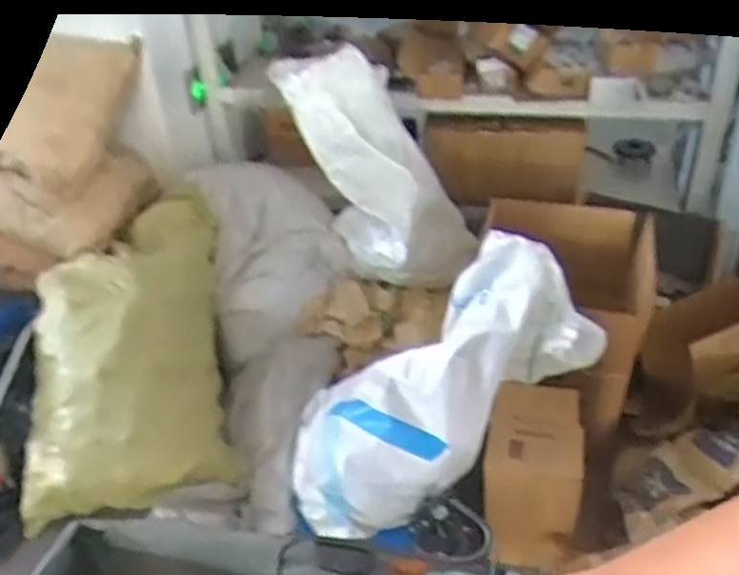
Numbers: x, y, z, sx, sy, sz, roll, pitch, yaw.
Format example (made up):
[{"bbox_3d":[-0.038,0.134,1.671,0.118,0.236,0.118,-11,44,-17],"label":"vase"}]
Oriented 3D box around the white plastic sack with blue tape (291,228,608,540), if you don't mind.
[{"bbox_3d":[0.118,0.190,1.440,0.677,0.280,0.290,-45,37,13],"label":"white plastic sack with blue tape"}]

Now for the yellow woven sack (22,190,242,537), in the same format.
[{"bbox_3d":[-0.609,0.110,1.784,0.454,0.313,0.829,-10,73,0],"label":"yellow woven sack"}]

